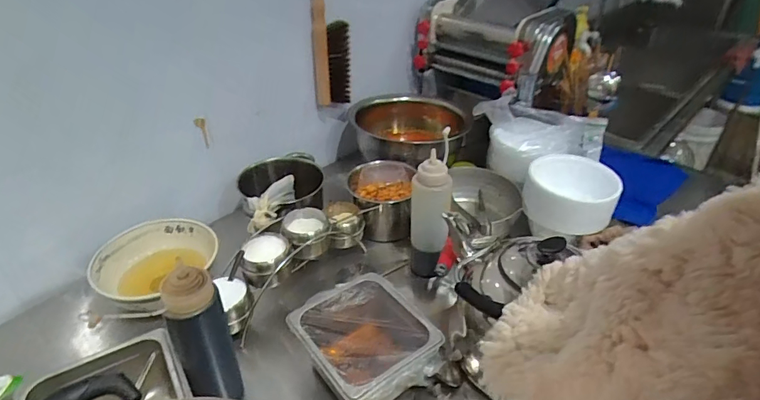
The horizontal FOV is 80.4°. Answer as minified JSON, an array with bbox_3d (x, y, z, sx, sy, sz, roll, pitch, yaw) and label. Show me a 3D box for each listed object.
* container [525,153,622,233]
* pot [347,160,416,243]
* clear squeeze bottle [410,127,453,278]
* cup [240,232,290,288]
[{"bbox_3d":[0.367,-0.018,0.879,0.163,0.083,0.179,0,34,0],"label":"container"},{"bbox_3d":[-0.003,0.002,0.944,0.140,0.117,0.126,5,35,9],"label":"pot"},{"bbox_3d":[0.090,0.042,0.791,0.073,0.244,0.076,6,35,10],"label":"clear squeeze bottle"},{"bbox_3d":[-0.190,0.098,0.748,0.075,0.054,0.079,0,34,0],"label":"cup"}]

